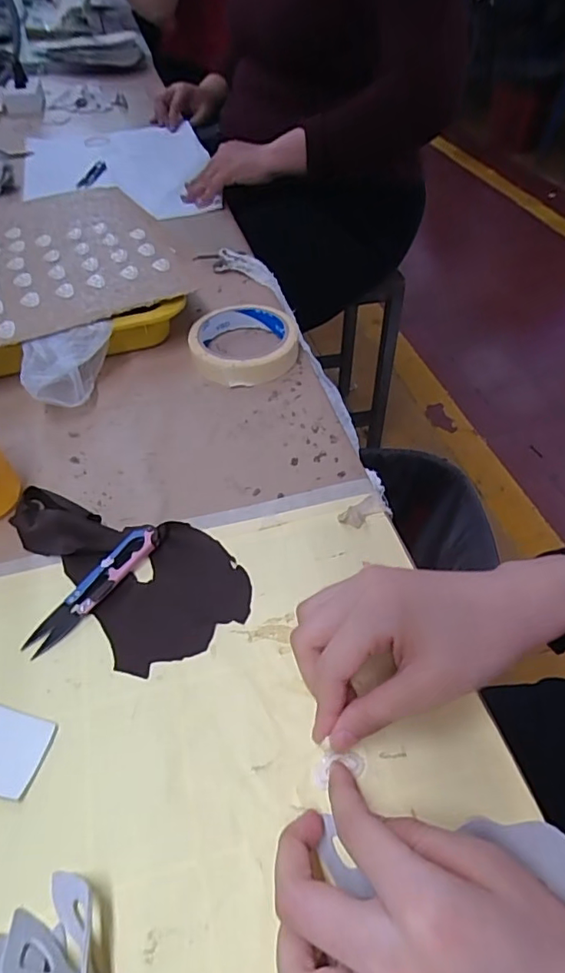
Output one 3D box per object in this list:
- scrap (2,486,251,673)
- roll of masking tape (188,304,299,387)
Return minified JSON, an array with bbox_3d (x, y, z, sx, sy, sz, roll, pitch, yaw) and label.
[{"bbox_3d":[-0.098,0.041,0.344,0.090,0.014,0.159,-35,57,-27],"label":"scrap"},{"bbox_3d":[-0.035,-0.130,0.491,0.095,0.028,0.092,0,49,0],"label":"roll of masking tape"}]

